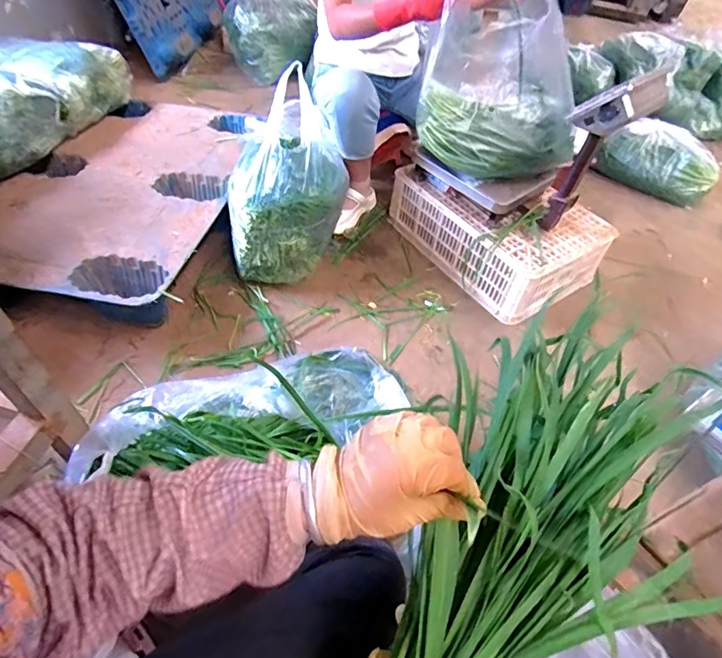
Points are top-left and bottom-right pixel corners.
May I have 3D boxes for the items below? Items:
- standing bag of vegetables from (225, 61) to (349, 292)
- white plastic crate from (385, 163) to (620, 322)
[{"bbox_3d":[-0.193,-0.363,1.188,0.305,0.421,0.244,1,49,-4],"label":"standing bag of vegetables"},{"bbox_3d":[0.405,-0.310,1.378,0.398,0.186,0.546,-24,55,-23],"label":"white plastic crate"}]

